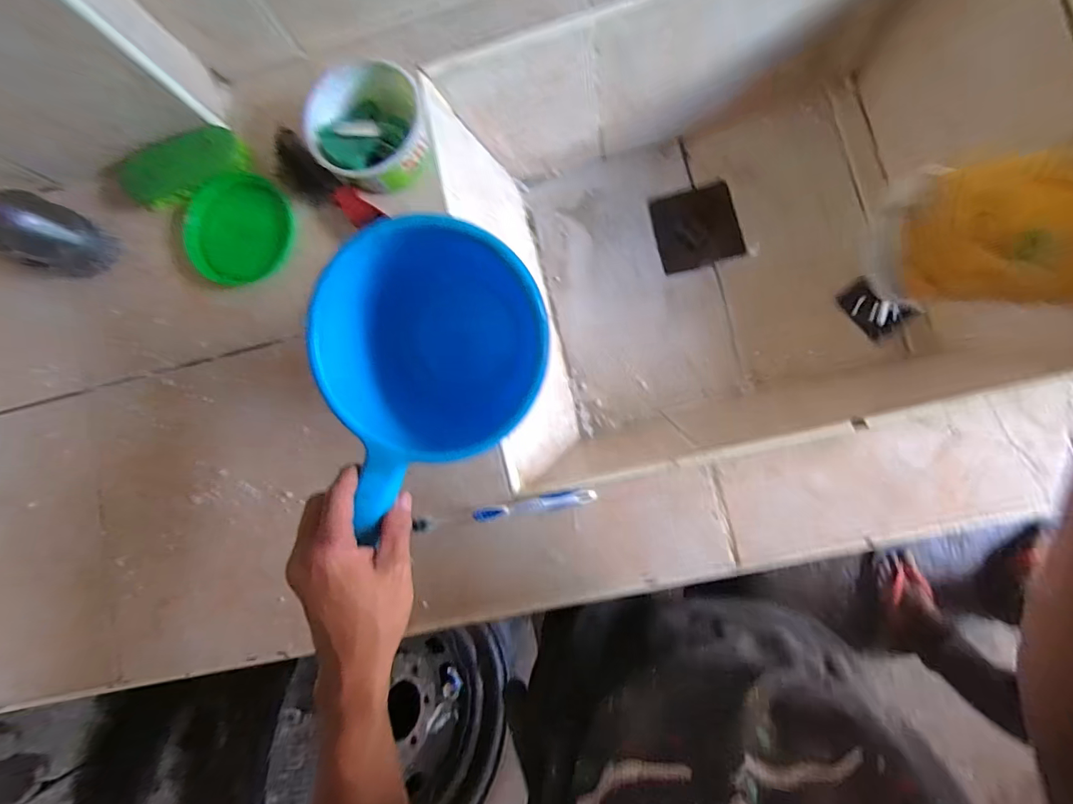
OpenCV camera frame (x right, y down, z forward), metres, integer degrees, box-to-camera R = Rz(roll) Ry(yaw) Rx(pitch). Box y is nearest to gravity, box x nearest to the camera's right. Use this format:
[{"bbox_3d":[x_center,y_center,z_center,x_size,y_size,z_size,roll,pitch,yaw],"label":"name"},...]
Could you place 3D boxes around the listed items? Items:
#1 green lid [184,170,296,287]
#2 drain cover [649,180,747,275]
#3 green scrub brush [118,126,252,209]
[{"bbox_3d":[-0.306,-0.178,0.479,0.112,0.015,0.112,0,86,6],"label":"green lid"},{"bbox_3d":[0.207,-0.225,0.608,0.102,0.006,0.099,-14,85,5],"label":"drain cover"},{"bbox_3d":[-0.363,-0.242,0.482,0.119,0.030,0.049,-30,83,3],"label":"green scrub brush"}]

